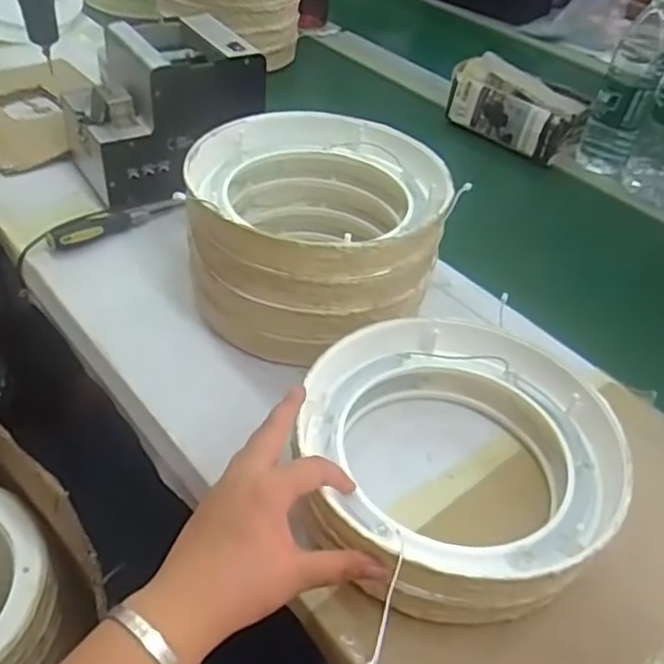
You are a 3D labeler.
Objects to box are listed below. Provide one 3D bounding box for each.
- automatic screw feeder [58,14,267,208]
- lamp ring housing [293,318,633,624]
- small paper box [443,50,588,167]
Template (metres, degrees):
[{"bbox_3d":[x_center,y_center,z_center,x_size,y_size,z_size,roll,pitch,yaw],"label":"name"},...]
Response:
[{"bbox_3d":[-0.176,-0.232,0.690,0.169,0.140,0.131,-24,50,-31],"label":"automatic screw feeder"},{"bbox_3d":[0.086,0.080,0.449,0.198,0.059,0.208,4,42,-4],"label":"lamp ring housing"},{"bbox_3d":[0.244,-0.294,0.874,0.182,0.077,0.080,33,47,26],"label":"small paper box"}]

